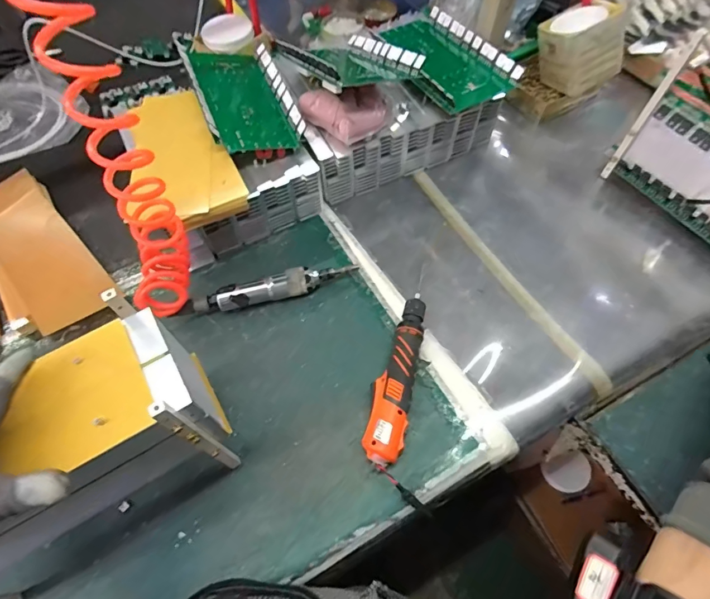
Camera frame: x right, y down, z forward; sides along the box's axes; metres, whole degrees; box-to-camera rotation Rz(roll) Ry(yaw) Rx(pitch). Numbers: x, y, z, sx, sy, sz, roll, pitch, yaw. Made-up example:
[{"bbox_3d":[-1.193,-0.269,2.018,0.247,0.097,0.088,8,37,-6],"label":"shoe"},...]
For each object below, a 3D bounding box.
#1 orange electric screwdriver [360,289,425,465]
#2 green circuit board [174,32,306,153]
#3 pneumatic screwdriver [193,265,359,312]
[{"bbox_3d":[0.059,0.100,0.578,0.051,0.038,0.238,11,62,8],"label":"orange electric screwdriver"},{"bbox_3d":[-0.188,-0.342,0.698,0.148,0.028,0.265,-11,60,-26],"label":"green circuit board"},{"bbox_3d":[-0.118,-0.017,0.648,0.241,0.044,0.035,-15,62,-6],"label":"pneumatic screwdriver"}]

